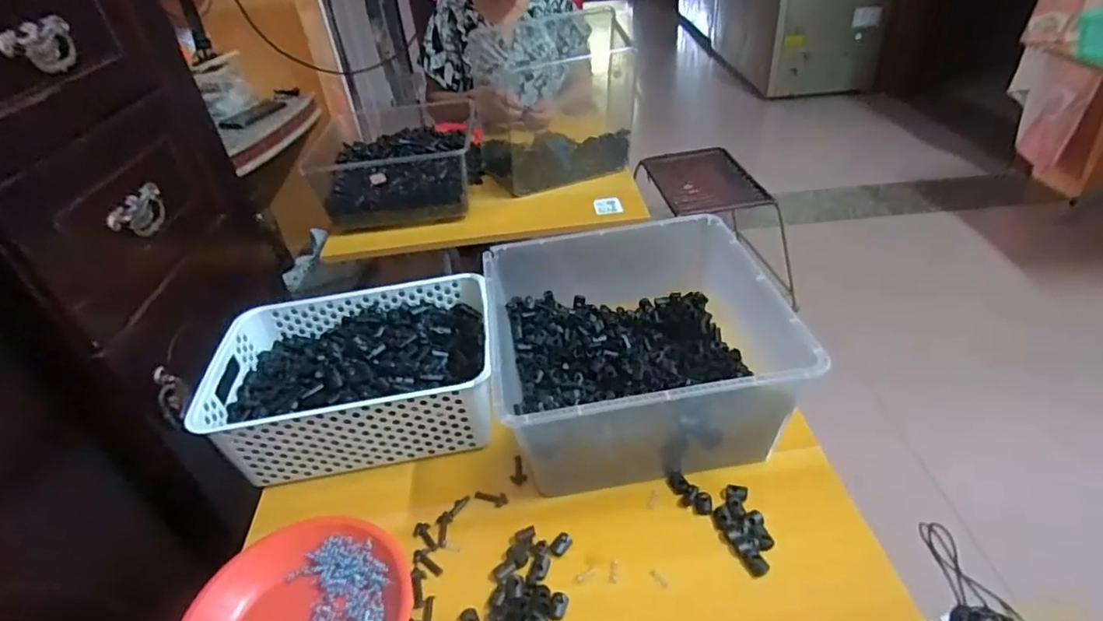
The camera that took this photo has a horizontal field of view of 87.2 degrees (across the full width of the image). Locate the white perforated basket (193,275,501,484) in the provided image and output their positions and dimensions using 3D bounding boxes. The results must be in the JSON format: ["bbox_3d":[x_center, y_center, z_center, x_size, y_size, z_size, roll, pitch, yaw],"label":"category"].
[{"bbox_3d":[-0.216,0.075,0.671,0.298,0.103,0.206,-9,37,-3],"label":"white perforated basket"}]

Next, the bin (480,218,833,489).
[{"bbox_3d":[0.088,0.042,0.643,0.286,0.138,0.291,-9,37,-3],"label":"bin"}]

